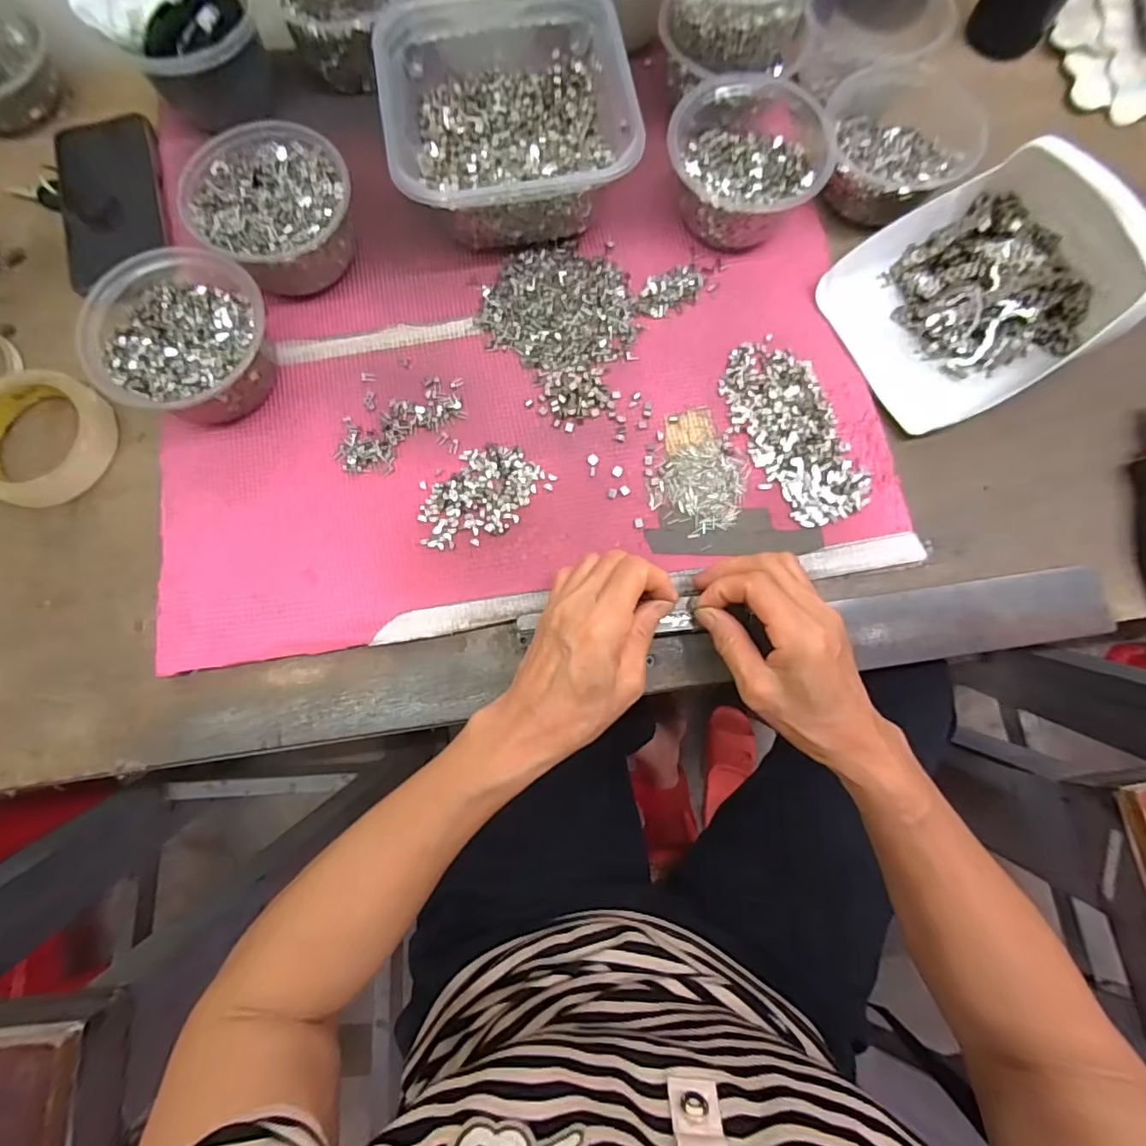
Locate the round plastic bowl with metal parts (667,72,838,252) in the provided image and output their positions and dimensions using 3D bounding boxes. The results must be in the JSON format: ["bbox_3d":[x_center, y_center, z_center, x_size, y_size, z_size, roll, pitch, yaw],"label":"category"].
[{"bbox_3d":[0.132,-0.311,0.416,0.112,0.061,0.121,0,80,-1],"label":"round plastic bowl with metal parts"}]

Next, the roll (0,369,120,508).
[{"bbox_3d":[-0.391,-0.102,0.400,0.095,0.020,0.096,0,80,-1],"label":"roll"}]

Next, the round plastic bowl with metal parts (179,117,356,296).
[{"bbox_3d":[-0.216,-0.263,0.407,0.111,0.059,0.106,0,80,-1],"label":"round plastic bowl with metal parts"}]

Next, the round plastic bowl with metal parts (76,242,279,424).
[{"bbox_3d":[-0.261,-0.157,0.384,0.107,0.059,0.110,0,80,-1],"label":"round plastic bowl with metal parts"}]

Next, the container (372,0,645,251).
[{"bbox_3d":[-0.047,-0.337,0.415,0.168,0.070,0.168,-8,80,-2],"label":"container"}]

